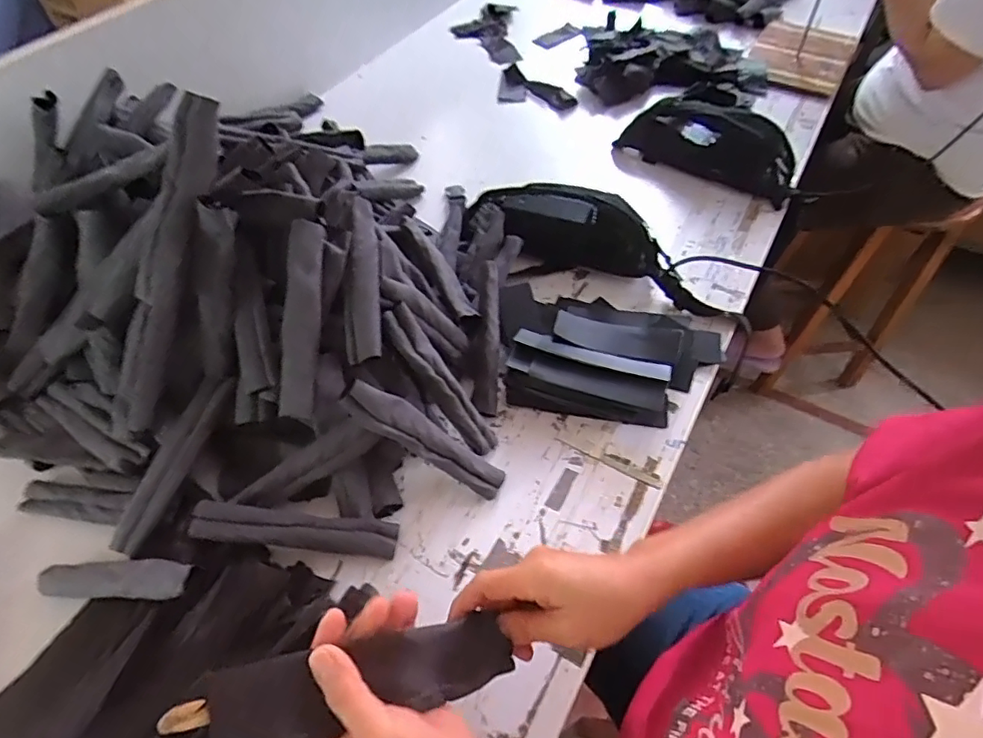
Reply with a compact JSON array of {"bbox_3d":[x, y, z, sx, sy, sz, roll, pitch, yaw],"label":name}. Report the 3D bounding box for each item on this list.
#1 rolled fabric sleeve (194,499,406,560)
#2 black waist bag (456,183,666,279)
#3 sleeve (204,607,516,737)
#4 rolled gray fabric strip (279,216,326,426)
[{"bbox_3d":[-0.185,0.154,0.532,0.186,0.017,0.034,11,52,-12],"label":"rolled fabric sleeve"},{"bbox_3d":[0.098,-0.207,0.787,0.286,0.084,0.094,21,56,16],"label":"black waist bag"},{"bbox_3d":[-0.073,0.192,0.342,0.179,0.009,0.048,0,66,-27],"label":"sleeve"},{"bbox_3d":[-0.182,-0.045,0.535,0.039,0.019,0.189,3,90,3],"label":"rolled gray fabric strip"}]

